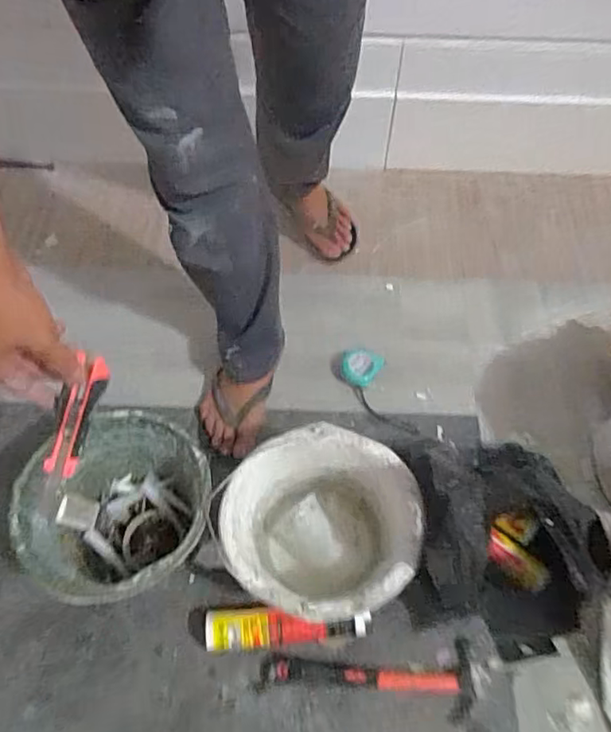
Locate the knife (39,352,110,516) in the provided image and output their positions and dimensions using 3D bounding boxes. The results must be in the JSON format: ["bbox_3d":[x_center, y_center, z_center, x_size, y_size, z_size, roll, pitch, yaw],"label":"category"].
[{"bbox_3d":[-0.234,0.069,0.585,0.032,0.023,0.161,22,95,14],"label":"knife"}]

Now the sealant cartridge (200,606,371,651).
[{"bbox_3d":[-0.026,0.360,0.827,0.219,0.055,0.048,-3,59,-5],"label":"sealant cartridge"}]

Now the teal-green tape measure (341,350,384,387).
[{"bbox_3d":[0.097,0.008,1.062,0.069,0.040,0.061,17,59,7],"label":"teal-green tape measure"}]

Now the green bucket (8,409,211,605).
[{"bbox_3d":[-0.250,0.211,0.828,0.243,0.151,0.227,2,58,-3],"label":"green bucket"}]

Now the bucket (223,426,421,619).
[{"bbox_3d":[0.021,0.236,0.836,0.248,0.171,0.249,2,58,-3],"label":"bucket"}]

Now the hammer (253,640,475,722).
[{"bbox_3d":[0.082,0.430,0.801,0.287,0.026,0.089,-2,56,-1],"label":"hammer"}]

